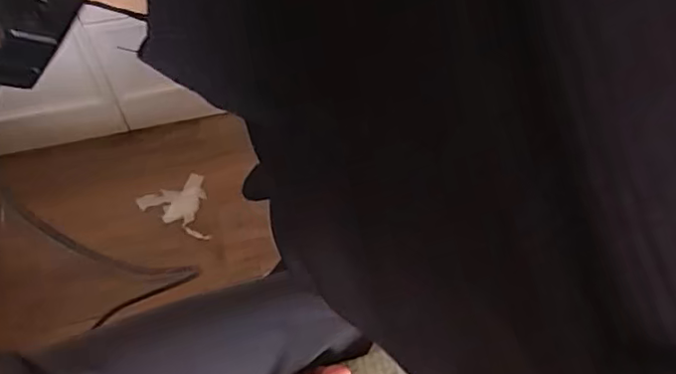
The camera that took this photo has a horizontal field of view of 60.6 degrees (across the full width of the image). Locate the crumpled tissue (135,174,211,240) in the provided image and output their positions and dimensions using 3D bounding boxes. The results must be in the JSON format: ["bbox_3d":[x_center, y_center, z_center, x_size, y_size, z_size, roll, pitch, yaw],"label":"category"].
[{"bbox_3d":[-0.304,0.051,1.112,0.126,0.020,0.130,-23,63,-15],"label":"crumpled tissue"}]

